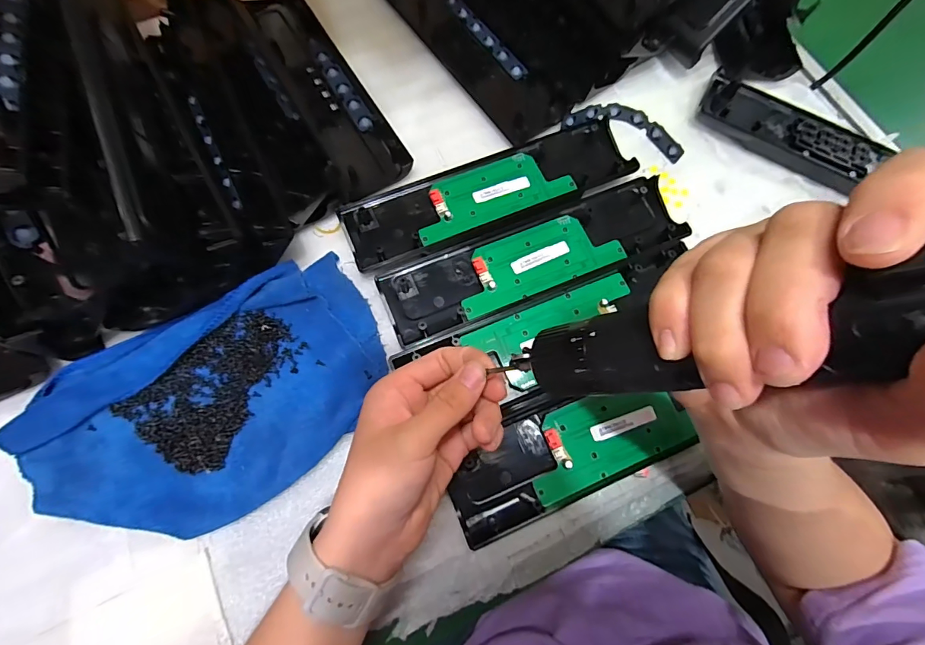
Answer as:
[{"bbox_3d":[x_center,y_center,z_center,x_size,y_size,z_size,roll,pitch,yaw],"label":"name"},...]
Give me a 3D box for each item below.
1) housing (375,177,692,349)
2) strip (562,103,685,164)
[{"bbox_3d":[0.059,-0.056,0.340,0.245,0.019,0.066,-21,74,-8],"label":"housing"},{"bbox_3d":[0.148,-0.178,0.391,0.107,0.009,0.042,22,73,5],"label":"strip"}]

